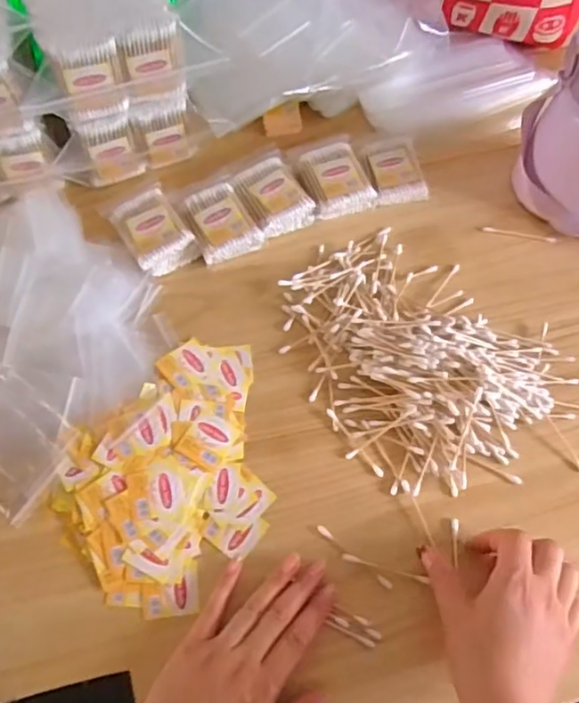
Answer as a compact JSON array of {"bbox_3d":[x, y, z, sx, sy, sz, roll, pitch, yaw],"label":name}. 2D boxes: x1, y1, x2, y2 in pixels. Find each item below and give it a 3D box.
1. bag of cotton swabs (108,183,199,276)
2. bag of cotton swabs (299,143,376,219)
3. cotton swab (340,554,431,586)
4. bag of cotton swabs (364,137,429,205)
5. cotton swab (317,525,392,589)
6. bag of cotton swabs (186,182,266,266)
[{"bbox_3d":[-0.130,-0.114,0.590,0.057,0.033,0.081,-30,68,-15],"label":"bag of cotton swabs"},{"bbox_3d":[0.047,-0.172,0.620,0.058,0.028,0.075,-13,64,-7],"label":"bag of cotton swabs"},{"bbox_3d":[0.073,0.166,0.470,0.065,0.007,0.005,13,66,11],"label":"cotton swab"},{"bbox_3d":[0.109,-0.188,0.637,0.057,0.014,0.077,-9,64,-6],"label":"bag of cotton swabs"},{"bbox_3d":[0.050,0.159,0.478,0.071,0.004,0.006,37,70,16],"label":"cotton swab"},{"bbox_3d":[-0.065,-0.121,0.597,0.057,0.034,0.075,-21,66,-11],"label":"bag of cotton swabs"}]

